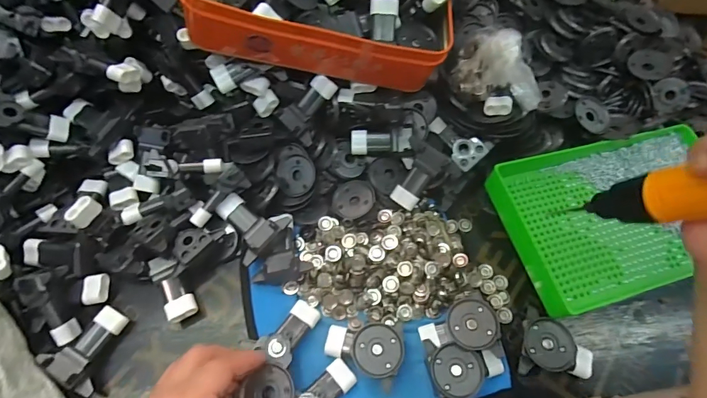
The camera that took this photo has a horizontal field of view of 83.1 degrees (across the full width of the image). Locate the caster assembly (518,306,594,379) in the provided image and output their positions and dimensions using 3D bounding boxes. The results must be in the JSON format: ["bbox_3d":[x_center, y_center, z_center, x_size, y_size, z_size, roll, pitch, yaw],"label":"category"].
[{"bbox_3d":[0.177,0.127,0.347,0.065,0.026,0.053,10,65,2],"label":"caster assembly"}]

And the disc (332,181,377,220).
[{"bbox_3d":[0.000,0.000,0.404,0.042,0.007,0.040,-7,62,13],"label":"disc"}]

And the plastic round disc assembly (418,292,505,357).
[{"bbox_3d":[0.092,0.110,0.349,0.062,0.031,0.052,-4,65,-4],"label":"plastic round disc assembly"}]

